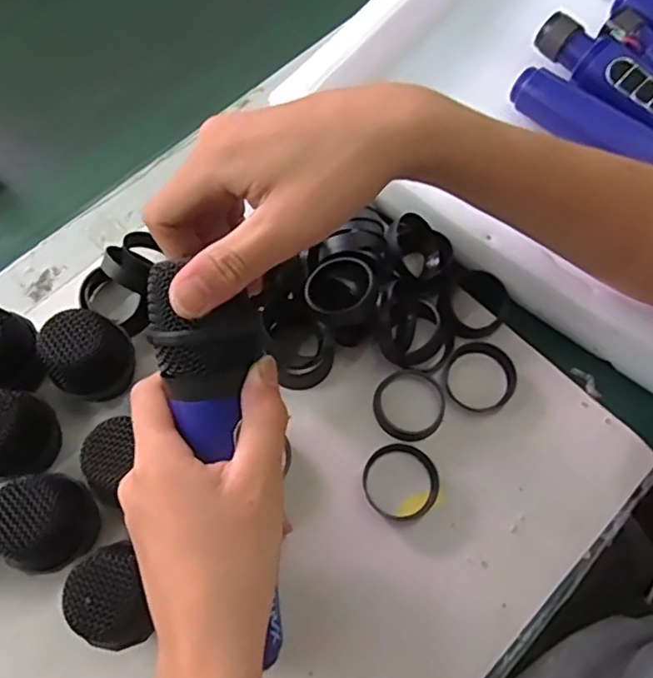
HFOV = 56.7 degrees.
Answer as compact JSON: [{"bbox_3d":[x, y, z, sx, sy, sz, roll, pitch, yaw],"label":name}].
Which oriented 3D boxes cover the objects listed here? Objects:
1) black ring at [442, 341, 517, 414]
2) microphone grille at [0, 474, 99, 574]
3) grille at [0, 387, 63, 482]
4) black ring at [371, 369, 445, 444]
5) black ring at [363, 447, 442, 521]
[{"bbox_3d":[0.097,0.024,0.382,0.044,0.015,0.042,1,67,-1],"label":"black ring"},{"bbox_3d":[-0.142,0.096,0.313,0.039,0.060,0.043,33,70,12],"label":"microphone grille"},{"bbox_3d":[-0.169,0.054,0.330,0.044,0.060,0.047,33,70,12],"label":"grille"},{"bbox_3d":[0.050,0.041,0.373,0.043,0.011,0.044,1,67,-1],"label":"black ring"},{"bbox_3d":[0.044,0.083,0.355,0.045,0.008,0.043,1,67,-1],"label":"black ring"}]

